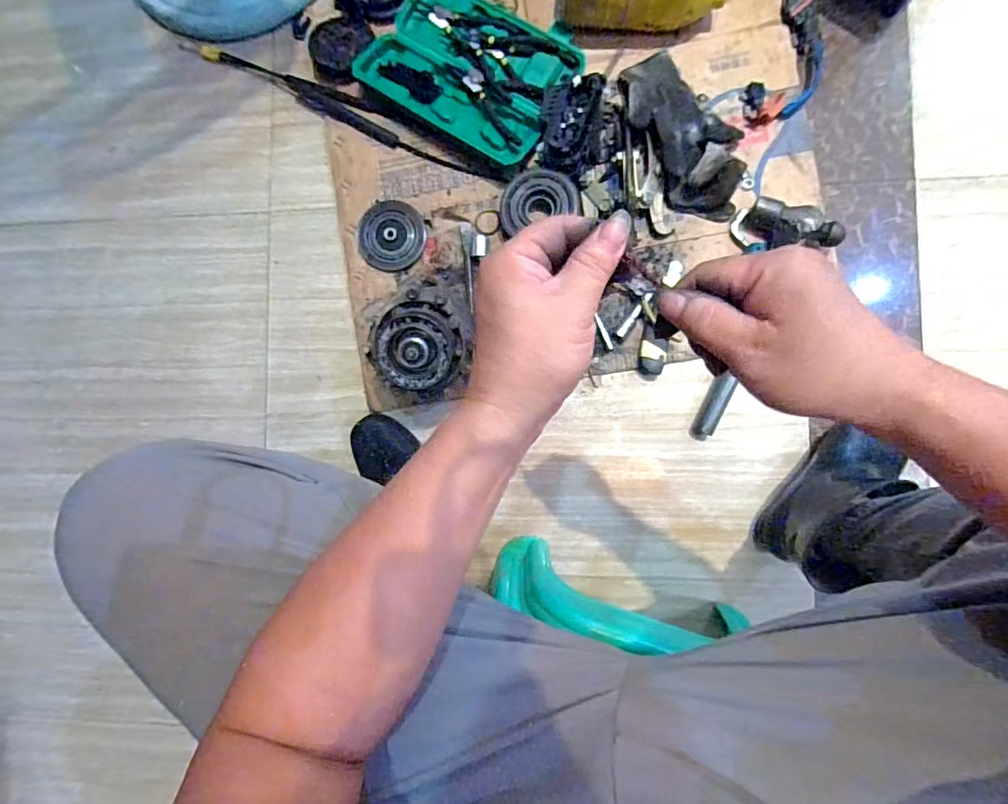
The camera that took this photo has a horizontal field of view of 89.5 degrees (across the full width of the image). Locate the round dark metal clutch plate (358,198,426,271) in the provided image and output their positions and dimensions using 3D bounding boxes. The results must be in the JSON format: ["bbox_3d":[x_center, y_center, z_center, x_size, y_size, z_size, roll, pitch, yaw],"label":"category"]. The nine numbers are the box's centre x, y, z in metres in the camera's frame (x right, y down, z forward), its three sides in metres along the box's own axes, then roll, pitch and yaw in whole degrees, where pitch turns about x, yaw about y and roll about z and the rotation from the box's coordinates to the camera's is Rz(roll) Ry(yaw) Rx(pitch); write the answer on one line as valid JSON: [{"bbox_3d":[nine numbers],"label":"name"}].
[{"bbox_3d":[-0.174,-0.255,0.775,0.100,0.012,0.104,0,87,7],"label":"round dark metal clutch plate"}]

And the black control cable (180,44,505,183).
[{"bbox_3d":[-0.271,-0.472,0.805,0.591,0.023,0.042,29,90,8],"label":"black control cable"}]

